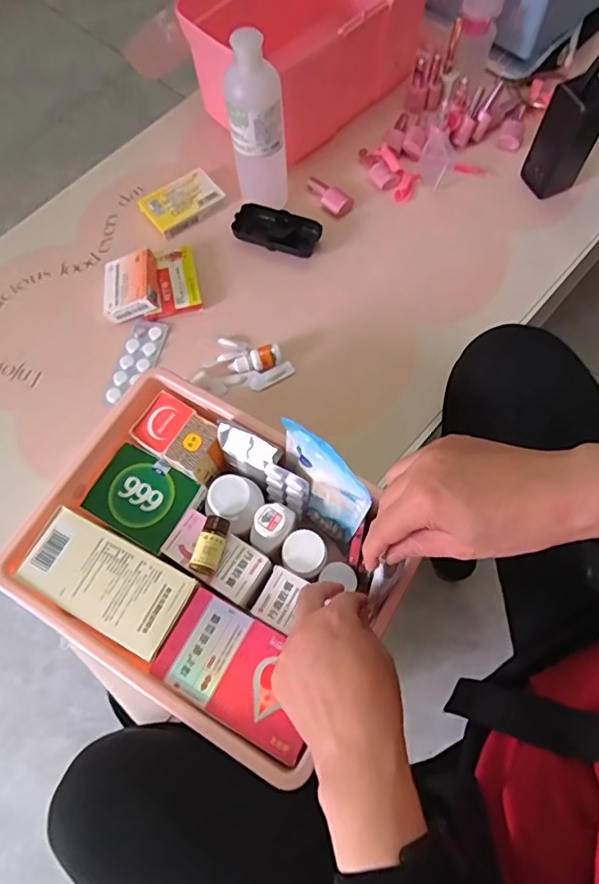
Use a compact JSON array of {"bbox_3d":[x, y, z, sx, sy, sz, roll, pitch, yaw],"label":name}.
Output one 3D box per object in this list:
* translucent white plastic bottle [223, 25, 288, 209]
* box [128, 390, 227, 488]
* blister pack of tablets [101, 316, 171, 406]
[{"bbox_3d":[-0.049,-0.362,0.629,0.061,0.207,0.050,-7,68,-1],"label":"translucent white plastic bottle"},{"bbox_3d":[-0.111,-0.002,0.514,0.083,0.052,0.053,32,73,13],"label":"box"},{"bbox_3d":[-0.195,-0.095,0.637,0.043,0.005,0.114,15,70,8],"label":"blister pack of tablets"}]

